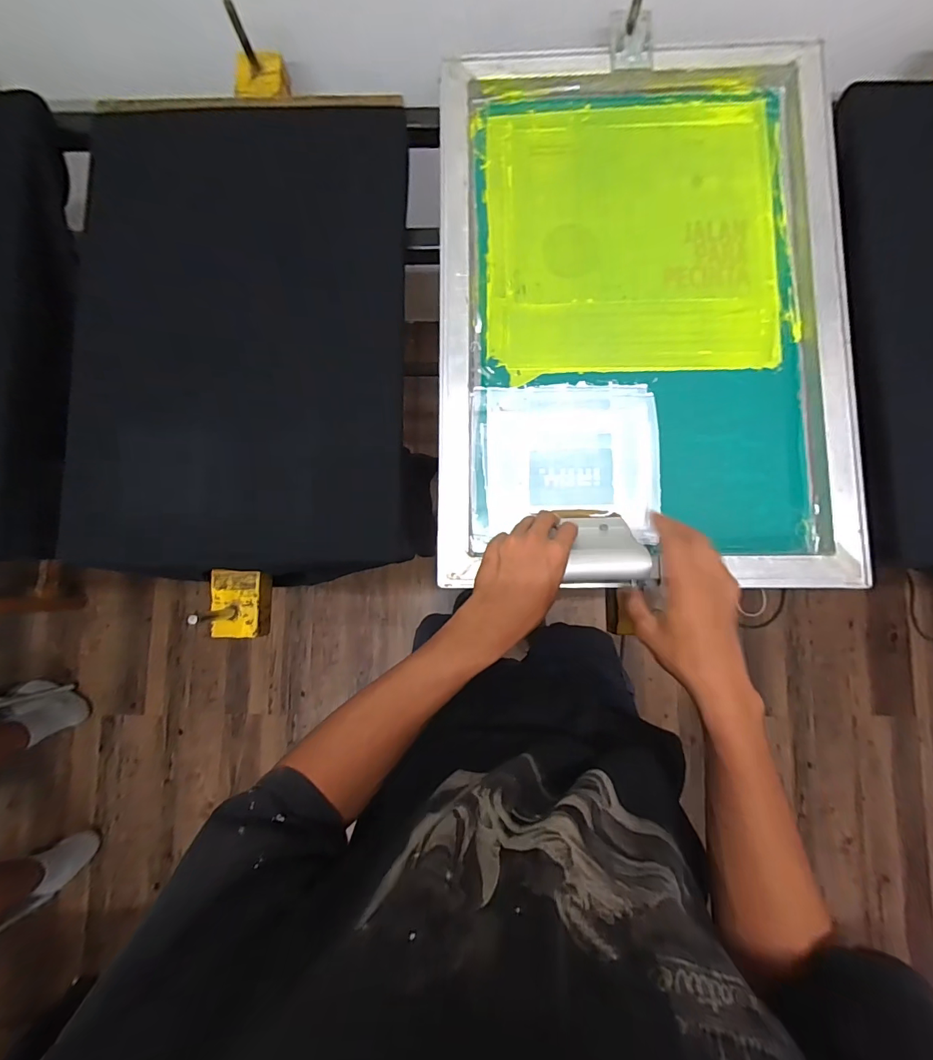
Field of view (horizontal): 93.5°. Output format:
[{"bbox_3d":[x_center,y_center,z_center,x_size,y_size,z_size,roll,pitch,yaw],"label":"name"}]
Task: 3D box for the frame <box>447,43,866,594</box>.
[{"bbox_3d":[0.202,-0.265,0.524,0.460,0.048,0.649,0,86,1],"label":"frame"}]

